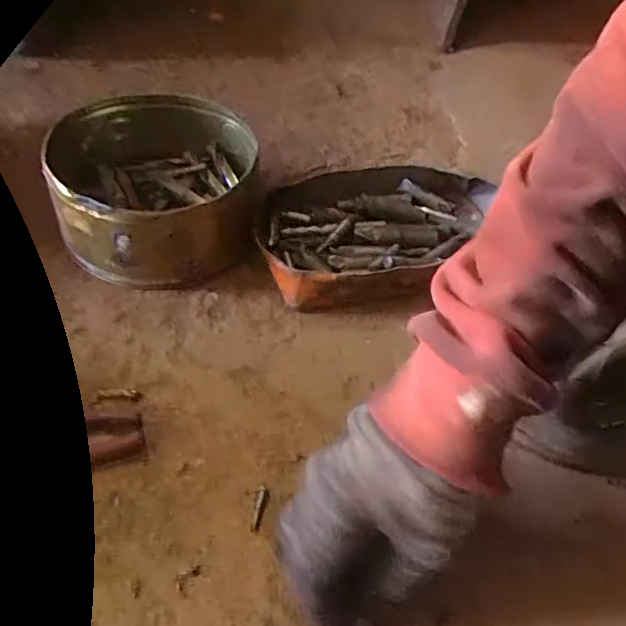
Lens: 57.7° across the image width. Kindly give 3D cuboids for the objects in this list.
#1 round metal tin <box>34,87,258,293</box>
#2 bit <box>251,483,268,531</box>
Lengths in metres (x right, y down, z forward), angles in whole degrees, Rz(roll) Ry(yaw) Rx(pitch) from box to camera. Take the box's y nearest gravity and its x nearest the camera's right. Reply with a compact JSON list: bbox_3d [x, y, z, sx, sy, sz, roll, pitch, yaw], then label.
[{"bbox_3d":[-0.140,-0.114,0.526,0.177,0.090,0.175,-4,49,-13],"label":"round metal tin"},{"bbox_3d":[-0.036,0.131,0.386,0.008,0.008,0.032,9,48,3],"label":"bit"}]

